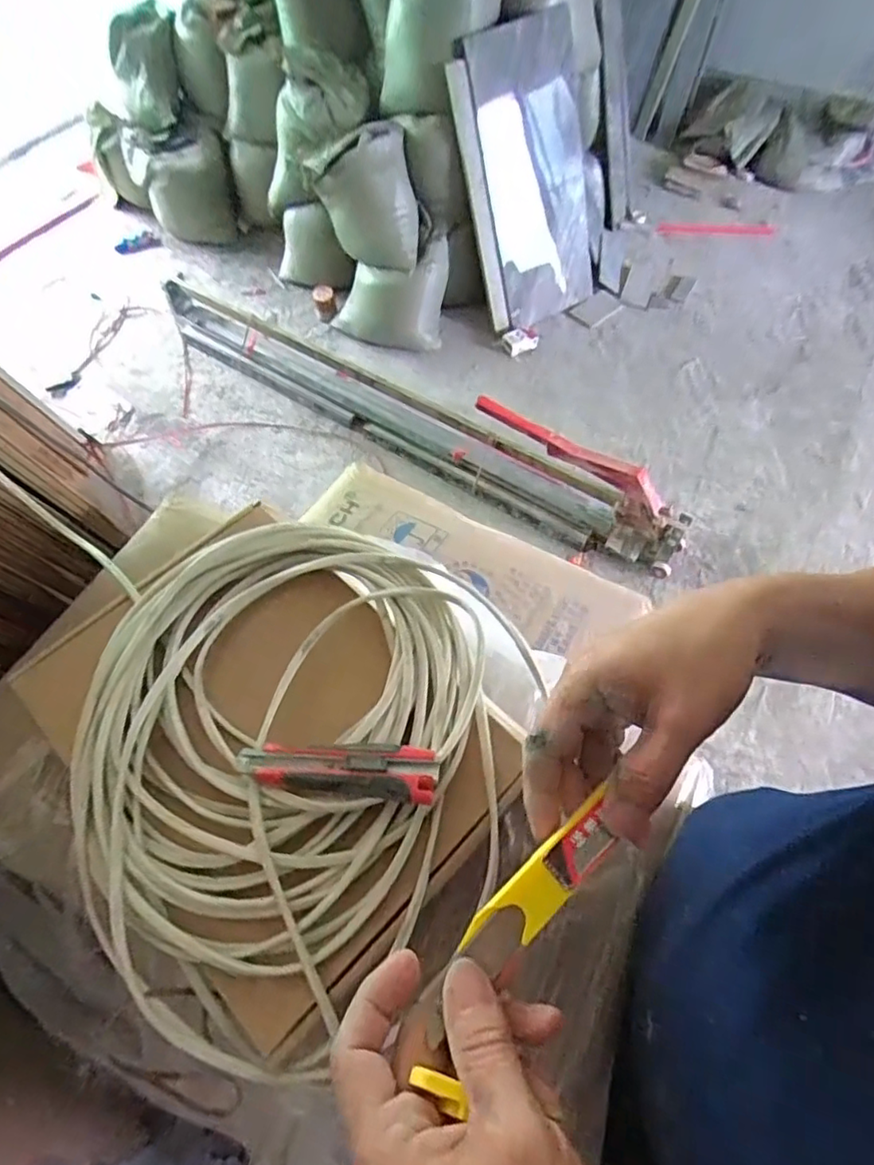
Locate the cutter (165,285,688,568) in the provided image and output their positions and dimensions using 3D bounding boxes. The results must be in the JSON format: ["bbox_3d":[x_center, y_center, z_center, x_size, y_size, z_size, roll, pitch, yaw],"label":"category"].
[{"bbox_3d":[-0.135,-0.522,1.785,1.801,0.239,0.157,27,65,15],"label":"cutter"}]

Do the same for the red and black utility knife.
[{"bbox_3d":[-0.069,0.125,0.418,0.137,0.021,0.037,6,61,4],"label":"red and black utility knife"}]

